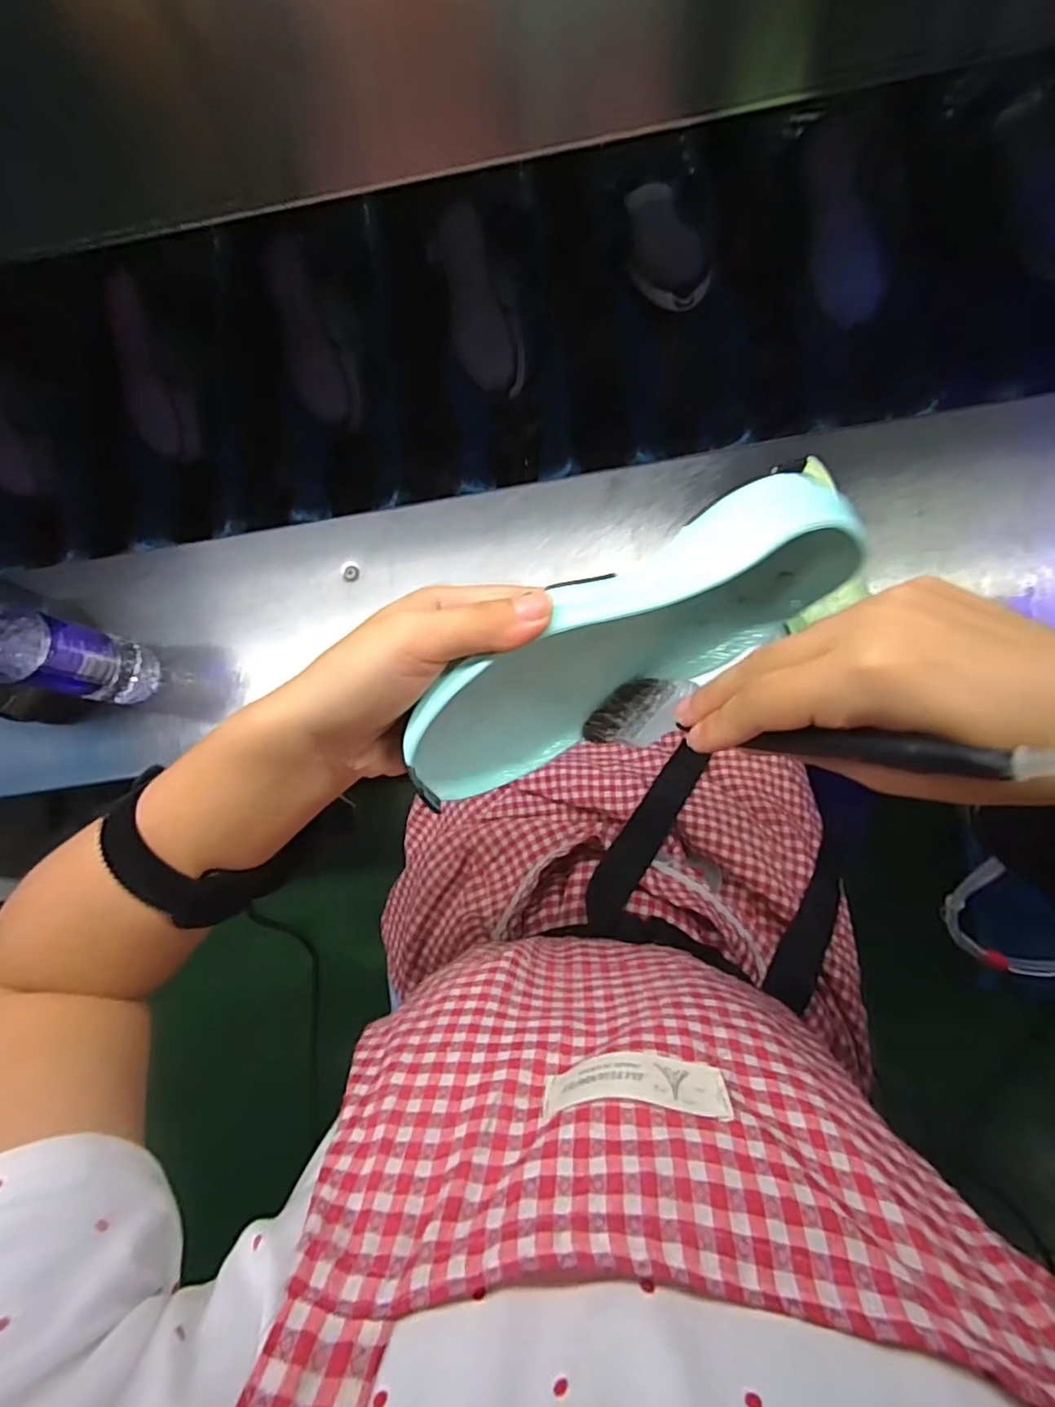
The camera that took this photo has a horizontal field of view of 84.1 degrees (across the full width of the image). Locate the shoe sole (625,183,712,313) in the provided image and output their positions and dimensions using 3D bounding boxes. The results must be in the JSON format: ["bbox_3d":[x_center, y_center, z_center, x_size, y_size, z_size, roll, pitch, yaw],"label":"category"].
[{"bbox_3d":[0.136,-0.478,0.606,0.070,0.026,0.186,-6,65,4],"label":"shoe sole"}]

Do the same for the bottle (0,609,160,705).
[{"bbox_3d":[-0.410,-0.041,0.493,0.057,0.239,0.069,9,87,7],"label":"bottle"}]

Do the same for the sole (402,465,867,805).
[{"bbox_3d":[0.046,-0.024,0.262,0.219,0.091,0.037,-30,55,-9],"label":"sole"}]

